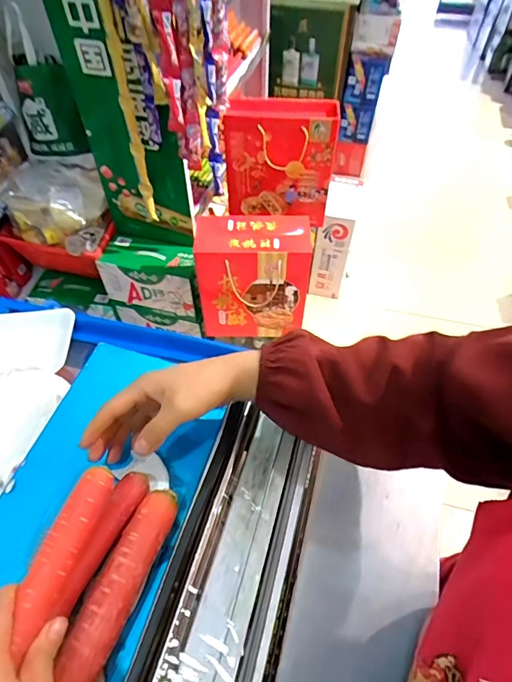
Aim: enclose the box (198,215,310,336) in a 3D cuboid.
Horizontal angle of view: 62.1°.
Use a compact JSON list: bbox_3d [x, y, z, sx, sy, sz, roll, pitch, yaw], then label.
[{"bbox_3d":[-0.009,-0.188,1.321,0.331,0.373,0.182,5,52,3],"label":"box"}]

